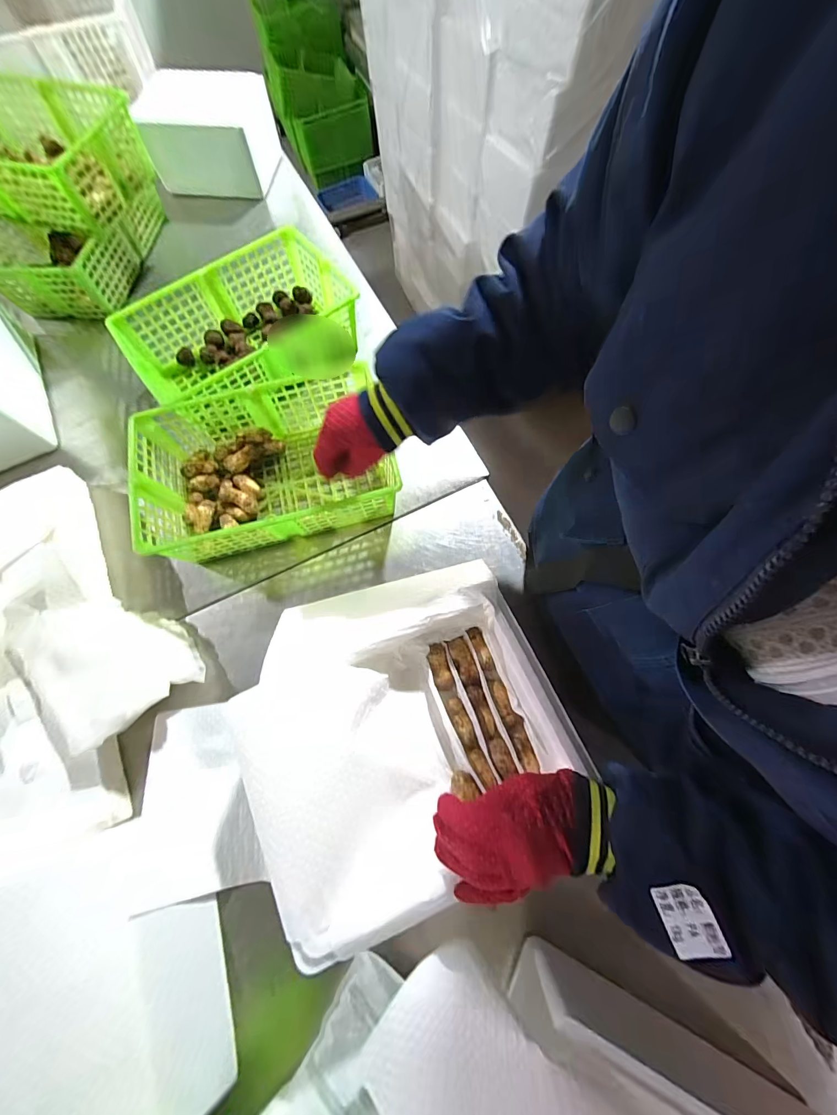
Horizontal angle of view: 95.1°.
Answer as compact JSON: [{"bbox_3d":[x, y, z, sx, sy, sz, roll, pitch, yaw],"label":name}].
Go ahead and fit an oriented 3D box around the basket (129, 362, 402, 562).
[{"bbox_3d":[-0.215,-0.130,0.557,0.322,0.107,0.214,-16,71,-4],"label":"basket"}]

